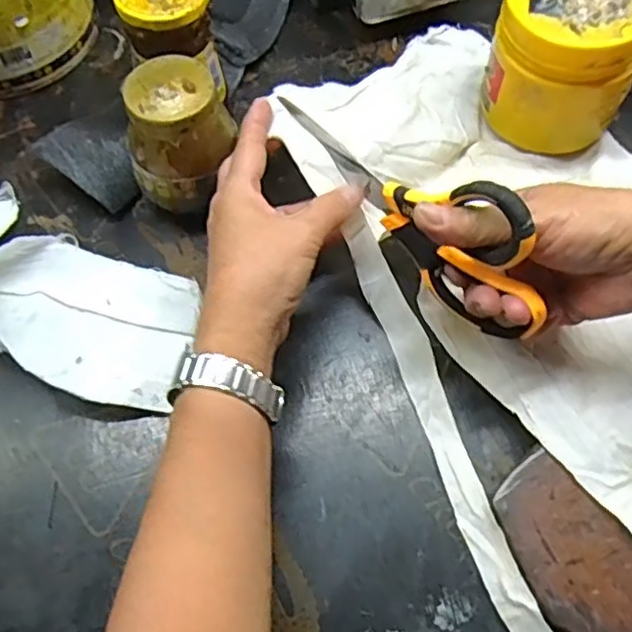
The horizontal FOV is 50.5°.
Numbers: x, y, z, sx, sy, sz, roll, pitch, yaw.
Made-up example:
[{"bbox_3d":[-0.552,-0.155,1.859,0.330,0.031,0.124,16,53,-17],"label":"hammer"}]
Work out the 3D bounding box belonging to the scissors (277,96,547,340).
[{"bbox_3d":[0.049,-0.066,0.372,0.023,0.082,0.196,-37,64,-16],"label":"scissors"}]

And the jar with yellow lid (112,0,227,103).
[{"bbox_3d":[-0.097,-0.183,0.462,0.057,0.100,0.052,-1,63,2],"label":"jar with yellow lid"}]

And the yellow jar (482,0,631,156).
[{"bbox_3d":[0.167,-0.173,0.453,0.091,0.102,0.088,0,64,1],"label":"yellow jar"}]

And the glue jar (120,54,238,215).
[{"bbox_3d":[-0.085,-0.109,0.433,0.066,0.095,0.061,-1,63,2],"label":"glue jar"}]

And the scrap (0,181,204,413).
[{"bbox_3d":[-0.167,-0.020,0.413,0.201,0.054,0.098,27,67,13],"label":"scrap"}]

